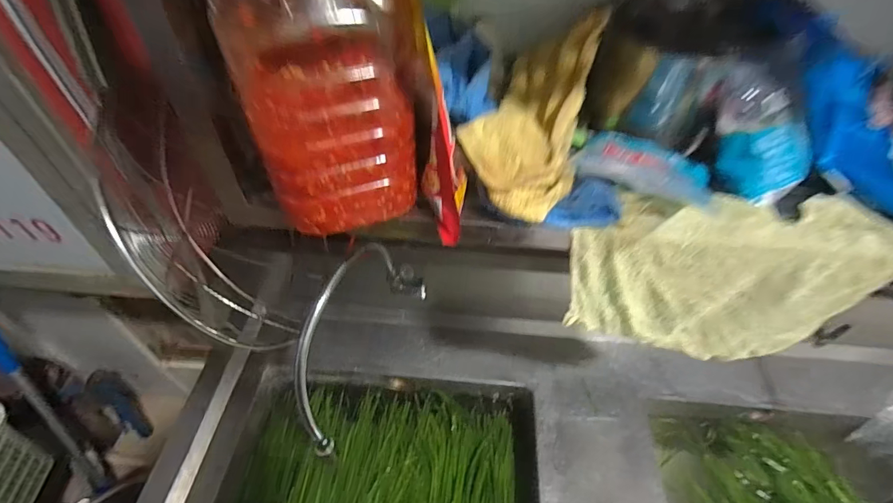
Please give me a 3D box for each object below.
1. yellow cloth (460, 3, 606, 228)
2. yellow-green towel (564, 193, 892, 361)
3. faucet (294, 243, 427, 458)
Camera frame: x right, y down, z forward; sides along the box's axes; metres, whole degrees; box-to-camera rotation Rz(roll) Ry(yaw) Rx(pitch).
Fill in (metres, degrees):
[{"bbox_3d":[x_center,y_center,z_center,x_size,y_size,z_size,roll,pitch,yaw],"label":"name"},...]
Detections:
[{"bbox_3d":[0.077,-0.129,0.387,0.095,0.076,0.209,14,49,10],"label":"yellow cloth"},{"bbox_3d":[0.247,0.032,0.421,0.266,0.170,0.057,1,48,-1],"label":"yellow-green towel"},{"bbox_3d":[-0.112,0.095,0.622,0.046,0.268,0.352,16,50,12],"label":"faucet"}]

